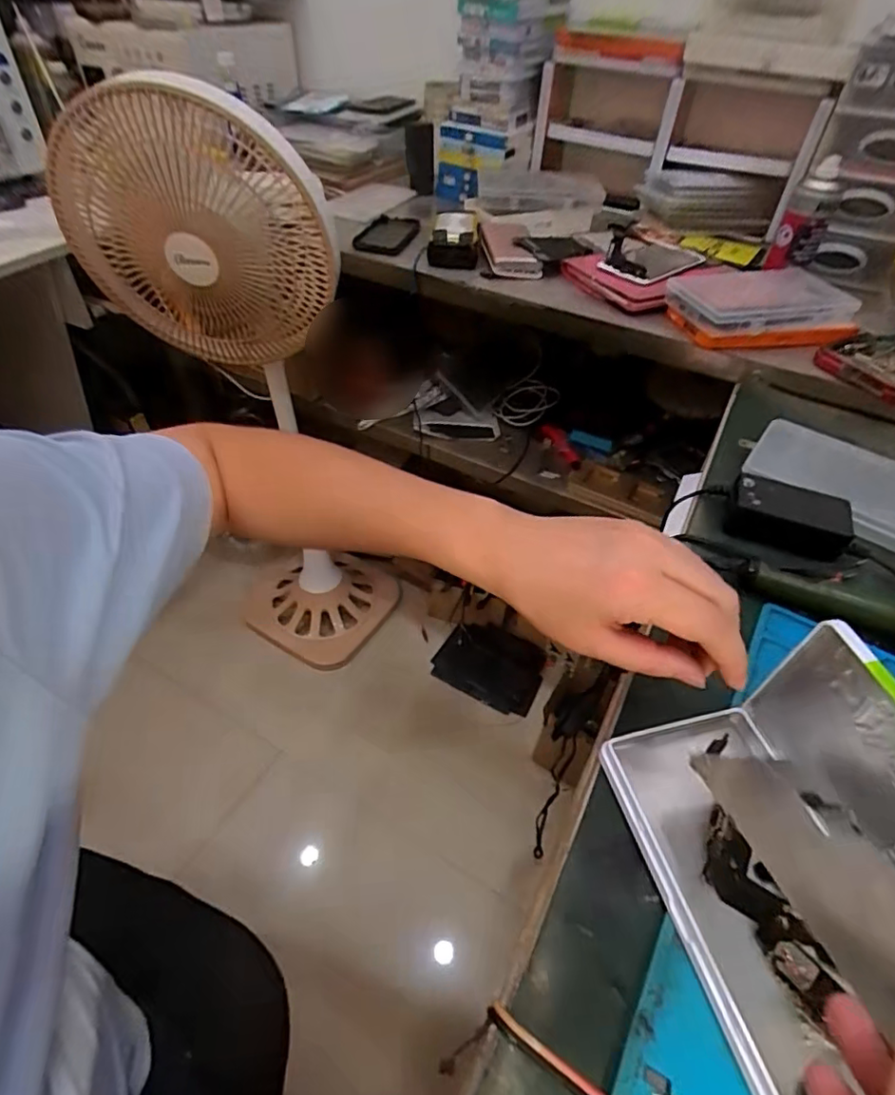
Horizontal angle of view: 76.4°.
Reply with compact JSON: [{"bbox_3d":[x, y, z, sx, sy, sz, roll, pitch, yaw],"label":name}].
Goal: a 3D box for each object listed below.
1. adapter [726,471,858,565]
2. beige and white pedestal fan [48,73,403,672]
[{"bbox_3d":[0.278,-0.029,0.458,0.088,0.027,0.051,23,49,19],"label":"adapter"},{"bbox_3d":[-0.304,-0.160,0.992,0.328,0.995,0.293,-17,49,-19],"label":"beige and white pedestal fan"}]

